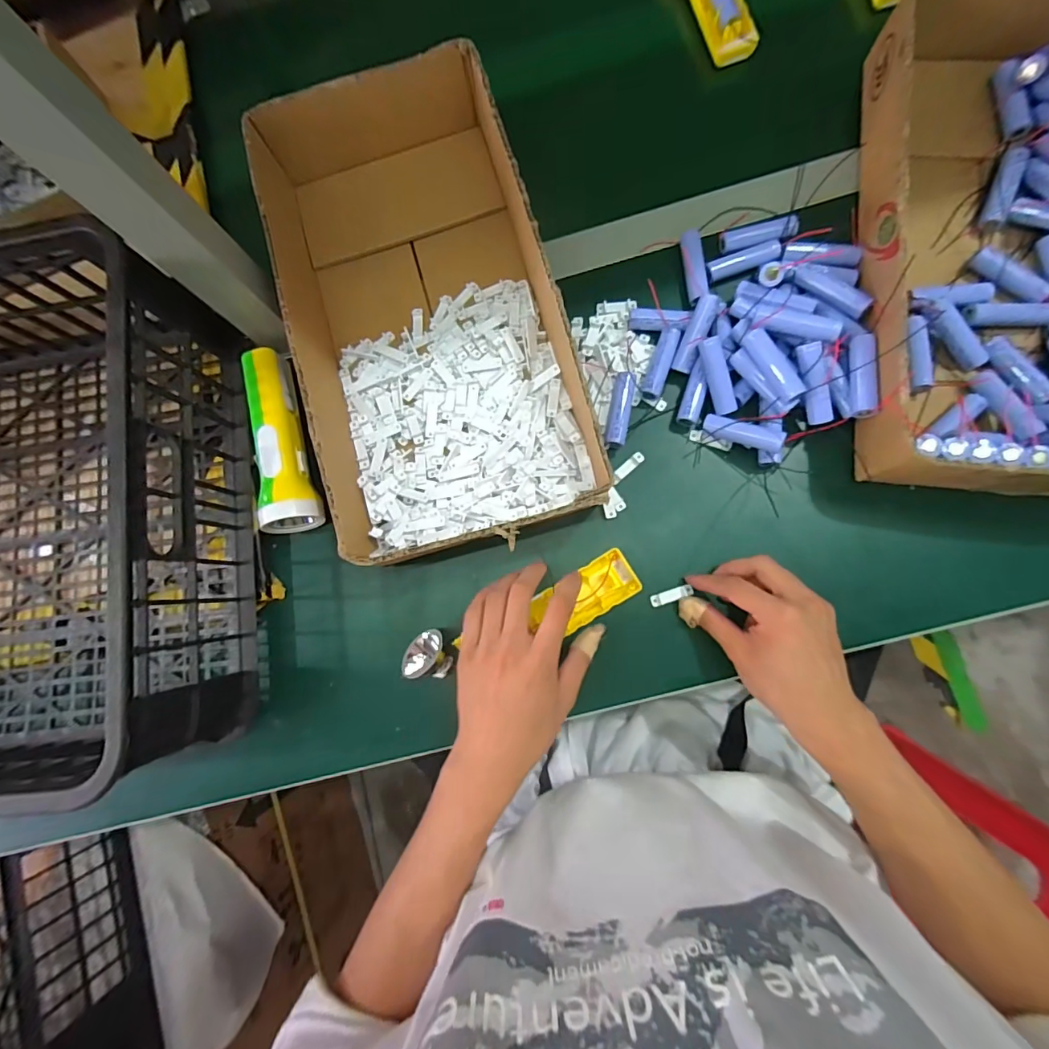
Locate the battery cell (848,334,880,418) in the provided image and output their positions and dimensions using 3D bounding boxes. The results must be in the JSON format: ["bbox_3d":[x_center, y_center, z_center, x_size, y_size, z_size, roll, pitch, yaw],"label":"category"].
[{"bbox_3d":[0.271,-0.121,0.383,0.016,0.016,0.069,2,83,6],"label":"battery cell"}]

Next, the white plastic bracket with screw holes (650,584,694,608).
[{"bbox_3d":[0.128,0.062,0.417,0.037,0.005,0.011,-21,81,7],"label":"white plastic bracket with screw holes"}]

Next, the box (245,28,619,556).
[{"bbox_3d":[-0.091,-0.183,0.420,0.223,0.072,0.414,-18,82,3],"label":"box"}]

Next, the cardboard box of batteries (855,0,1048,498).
[{"bbox_3d":[0.395,-0.232,0.384,0.233,0.076,0.414,4,83,6],"label":"cardboard box of batteries"}]

